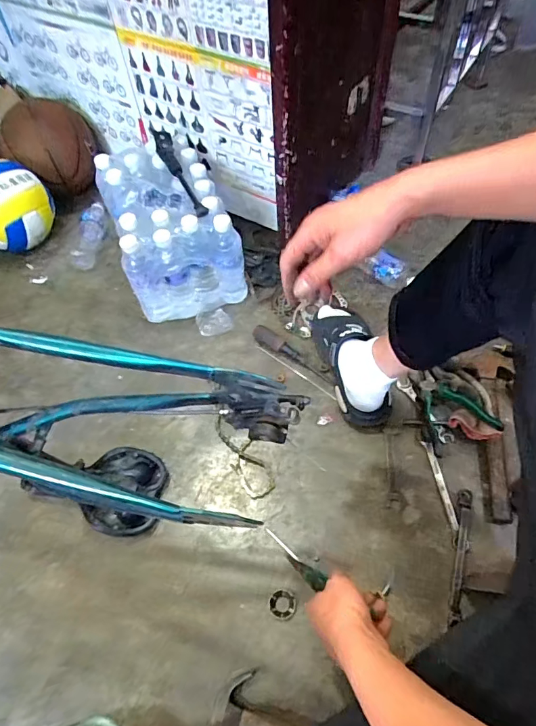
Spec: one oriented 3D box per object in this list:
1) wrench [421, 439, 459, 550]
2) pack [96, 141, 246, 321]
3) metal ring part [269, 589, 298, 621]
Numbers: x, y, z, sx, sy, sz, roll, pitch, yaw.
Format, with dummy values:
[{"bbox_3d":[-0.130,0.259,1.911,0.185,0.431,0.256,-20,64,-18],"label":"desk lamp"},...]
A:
[{"bbox_3d":[0.300,0.220,0.761,0.022,0.009,0.176,-8,57,-2],"label":"wrench"},{"bbox_3d":[-0.229,-0.309,1.006,0.230,0.220,0.355,-21,59,-11],"label":"pack"},{"bbox_3d":[0.023,0.372,0.682,0.041,0.010,0.039,11,59,10],"label":"metal ring part"}]

